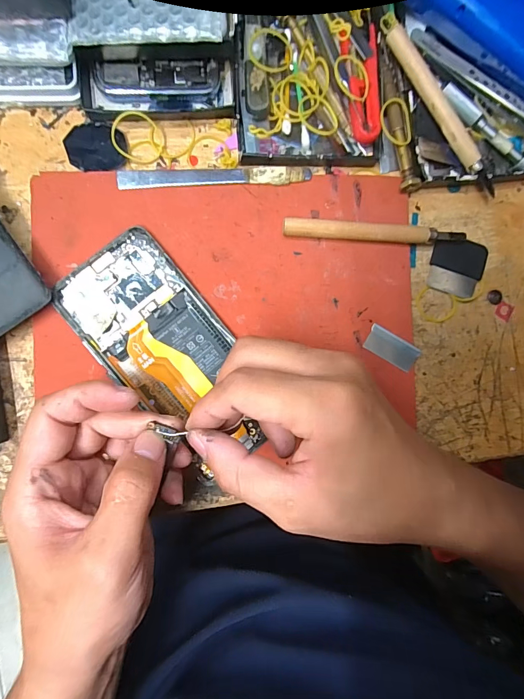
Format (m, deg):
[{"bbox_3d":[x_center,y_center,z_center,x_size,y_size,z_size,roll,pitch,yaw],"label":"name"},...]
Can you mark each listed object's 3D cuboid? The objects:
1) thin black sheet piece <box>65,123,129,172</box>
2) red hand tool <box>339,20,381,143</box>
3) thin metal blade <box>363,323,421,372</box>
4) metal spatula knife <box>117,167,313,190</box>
[{"bbox_3d":[-0.107,-0.132,0.242,0.036,0.006,0.031,-17,87,-12],"label":"thin black sheet piece"},{"bbox_3d":[0.067,-0.173,0.246,0.024,0.013,0.076,-5,90,-5],"label":"red hand tool"},{"bbox_3d":[0.090,0.000,0.260,0.038,0.004,0.018,30,94,-2],"label":"thin metal blade"},{"bbox_3d":[-0.030,-0.113,0.247,0.125,0.004,0.011,-4,90,-5],"label":"metal spatula knife"}]

